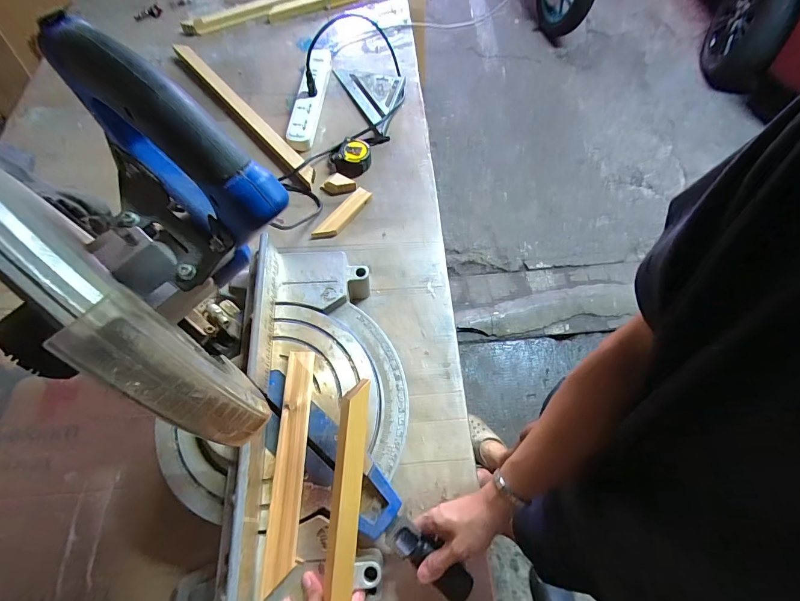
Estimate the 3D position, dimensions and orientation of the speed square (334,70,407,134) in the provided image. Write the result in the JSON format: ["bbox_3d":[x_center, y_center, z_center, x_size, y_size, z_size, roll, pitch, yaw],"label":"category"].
[{"bbox_3d":[-0.048,-0.482,0.851,0.125,0.029,0.224,-29,71,-14],"label":"speed square"}]

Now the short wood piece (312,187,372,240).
[{"bbox_3d":[-0.108,-0.166,0.709,0.035,0.016,0.144,36,70,12],"label":"short wood piece"}]

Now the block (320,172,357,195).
[{"bbox_3d":[-0.123,-0.230,0.737,0.067,0.024,0.033,4,66,-1],"label":"block"}]

